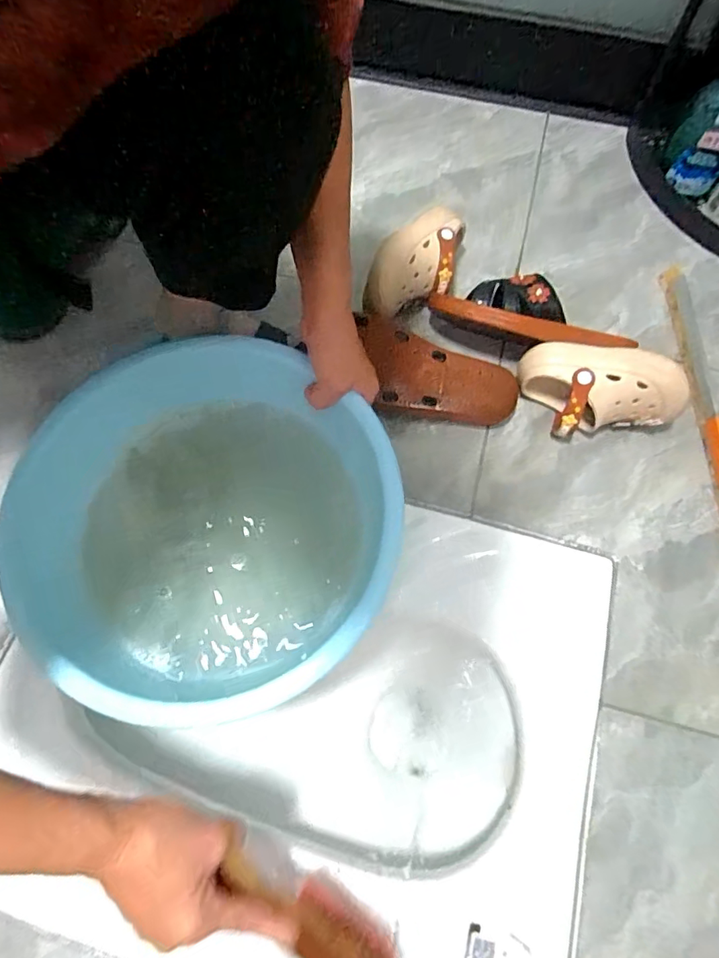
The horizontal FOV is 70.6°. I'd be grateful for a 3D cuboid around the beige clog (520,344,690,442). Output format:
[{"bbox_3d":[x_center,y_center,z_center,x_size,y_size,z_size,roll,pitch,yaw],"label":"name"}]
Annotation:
[{"bbox_3d":[0.252,-0.085,0.542,0.162,0.082,0.081,11,69,3],"label":"beige clog"}]

